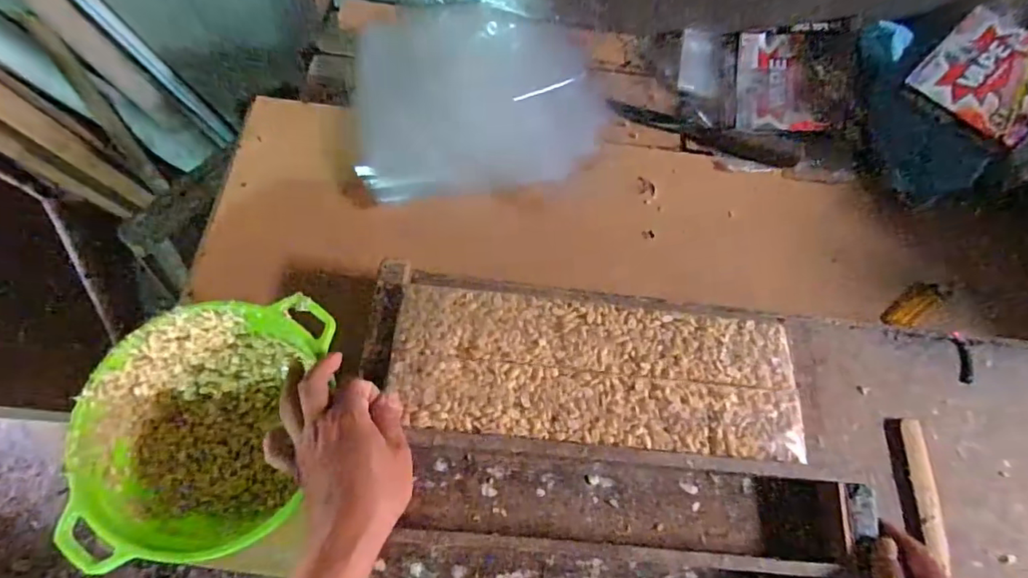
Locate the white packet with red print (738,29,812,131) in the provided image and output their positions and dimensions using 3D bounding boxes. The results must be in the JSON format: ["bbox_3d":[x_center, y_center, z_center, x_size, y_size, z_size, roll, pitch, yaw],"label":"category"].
[{"bbox_3d":[0.368,-0.277,0.683,0.137,0.026,0.141,3,84,12],"label":"white packet with red print"}]

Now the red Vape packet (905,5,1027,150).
[{"bbox_3d":[0.557,-0.248,0.601,0.132,0.022,0.135,-45,77,2],"label":"red Vape packet"}]

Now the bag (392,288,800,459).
[{"bbox_3d":[0.076,0.078,0.488,0.365,0.050,0.126,5,71,1],"label":"bag"}]

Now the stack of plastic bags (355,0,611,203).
[{"bbox_3d":[-0.049,-0.273,0.693,0.315,0.033,0.296,-12,72,-5],"label":"stack of plastic bags"}]

